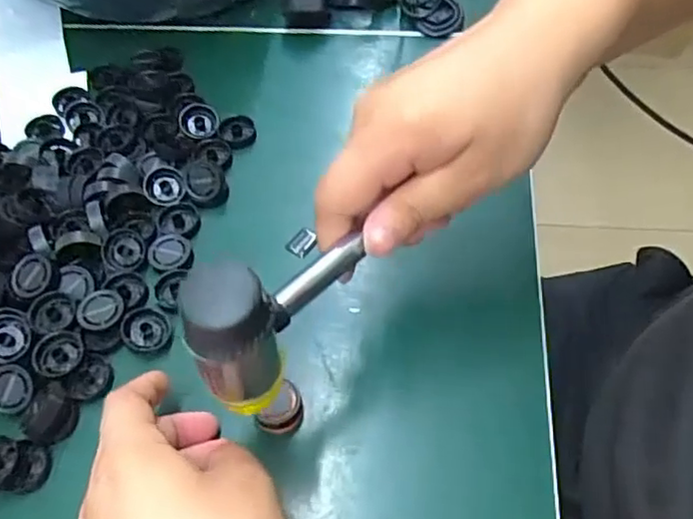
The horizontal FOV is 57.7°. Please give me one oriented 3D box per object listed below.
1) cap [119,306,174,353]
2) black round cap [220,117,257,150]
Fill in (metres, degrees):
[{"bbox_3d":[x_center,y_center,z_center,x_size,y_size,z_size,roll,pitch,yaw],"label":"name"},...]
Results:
[{"bbox_3d":[-0.112,0.041,0.352,0.027,0.011,0.025,24,61,-14],"label":"cap"},{"bbox_3d":[-0.076,-0.089,0.440,0.024,0.008,0.023,-2,57,3],"label":"black round cap"}]

